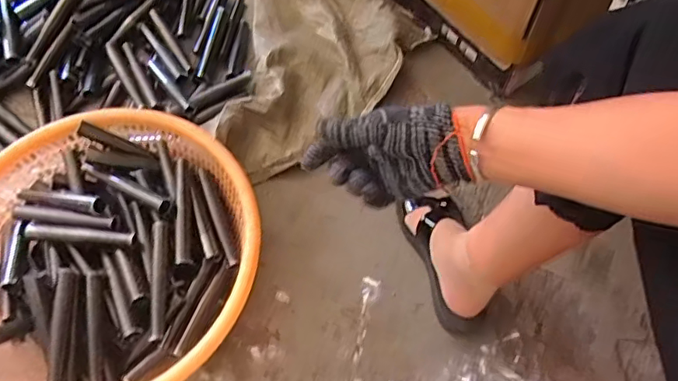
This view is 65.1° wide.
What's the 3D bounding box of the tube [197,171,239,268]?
[{"bbox_3d":[-0.168,0.035,0.742,0.018,0.019,0.147,-19,64,-9],"label":"tube"}]

